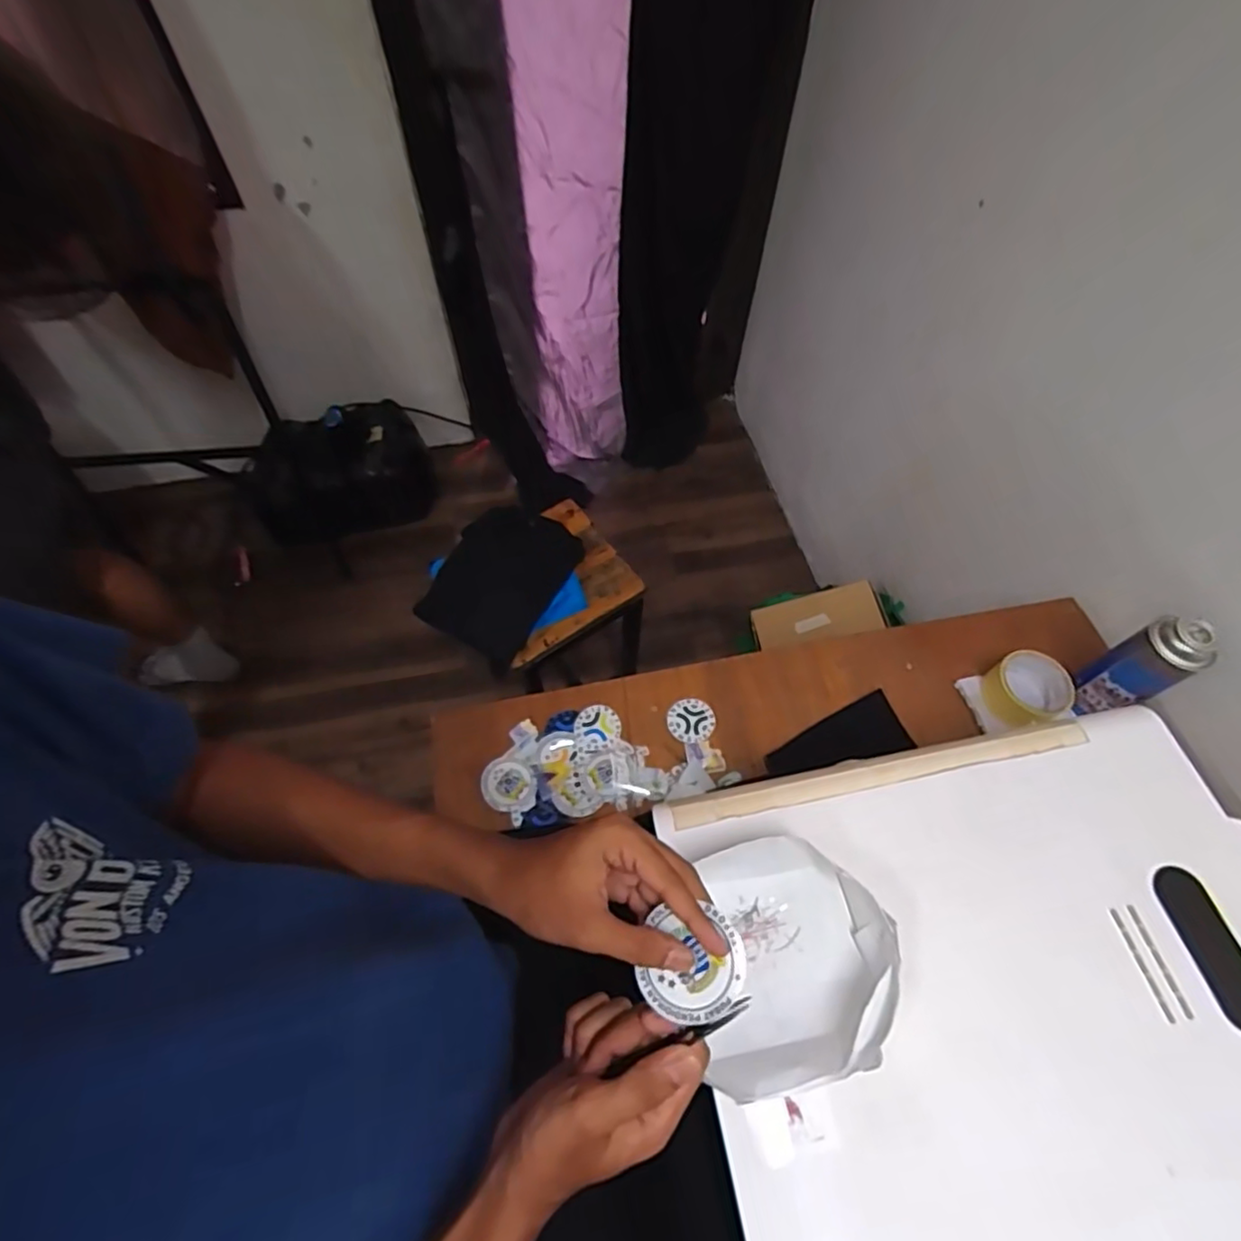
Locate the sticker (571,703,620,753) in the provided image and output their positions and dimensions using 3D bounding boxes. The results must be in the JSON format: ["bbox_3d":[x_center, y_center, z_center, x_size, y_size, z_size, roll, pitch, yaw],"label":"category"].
[{"bbox_3d":[-0.029,0.135,0.780,0.060,0.008,0.060,0,60,0],"label":"sticker"}]

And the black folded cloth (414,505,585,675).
[{"bbox_3d":[-0.220,-0.080,1.184,0.218,0.071,0.288,25,63,14],"label":"black folded cloth"}]

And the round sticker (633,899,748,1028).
[{"bbox_3d":[0.041,0.204,0.372,0.064,0.005,0.058,-16,59,11],"label":"round sticker"}]

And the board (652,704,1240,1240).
[{"bbox_3d":[0.315,0.293,0.498,0.498,0.027,0.395,-10,61,-6],"label":"board"}]

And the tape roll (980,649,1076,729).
[{"bbox_3d":[0.508,0.084,0.785,0.086,0.046,0.090,0,60,0],"label":"tape roll"}]

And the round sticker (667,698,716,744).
[{"bbox_3d":[0.089,0.126,0.785,0.059,0.005,0.055,0,60,0],"label":"round sticker"}]

